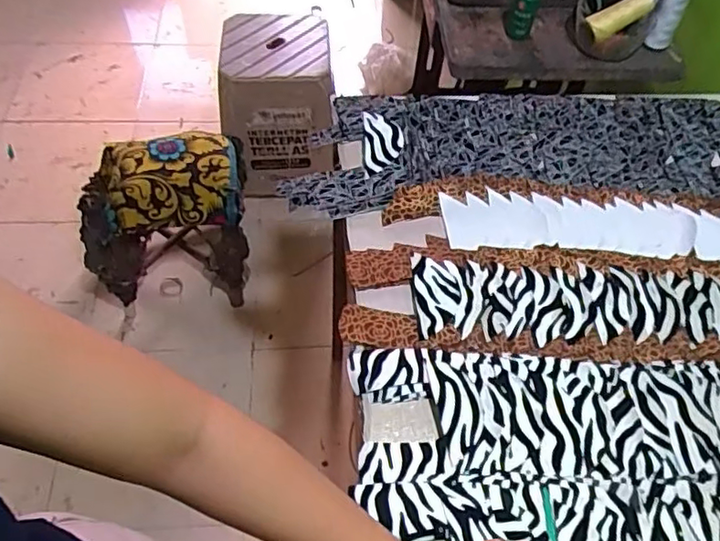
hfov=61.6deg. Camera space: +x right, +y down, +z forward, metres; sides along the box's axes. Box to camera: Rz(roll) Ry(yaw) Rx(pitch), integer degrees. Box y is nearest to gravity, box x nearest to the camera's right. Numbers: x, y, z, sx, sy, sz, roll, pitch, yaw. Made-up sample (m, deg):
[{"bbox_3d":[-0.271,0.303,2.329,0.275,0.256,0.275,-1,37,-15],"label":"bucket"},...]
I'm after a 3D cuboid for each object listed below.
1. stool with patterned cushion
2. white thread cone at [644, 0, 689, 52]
[{"bbox_3d":[-0.461,-0.141,1.442,0.384,0.339,0.311,-8,56,-8],"label":"stool with patterned cushion"},{"bbox_3d":[0.494,-0.407,0.959,0.034,0.114,0.034,26,29,16],"label":"white thread cone"}]

